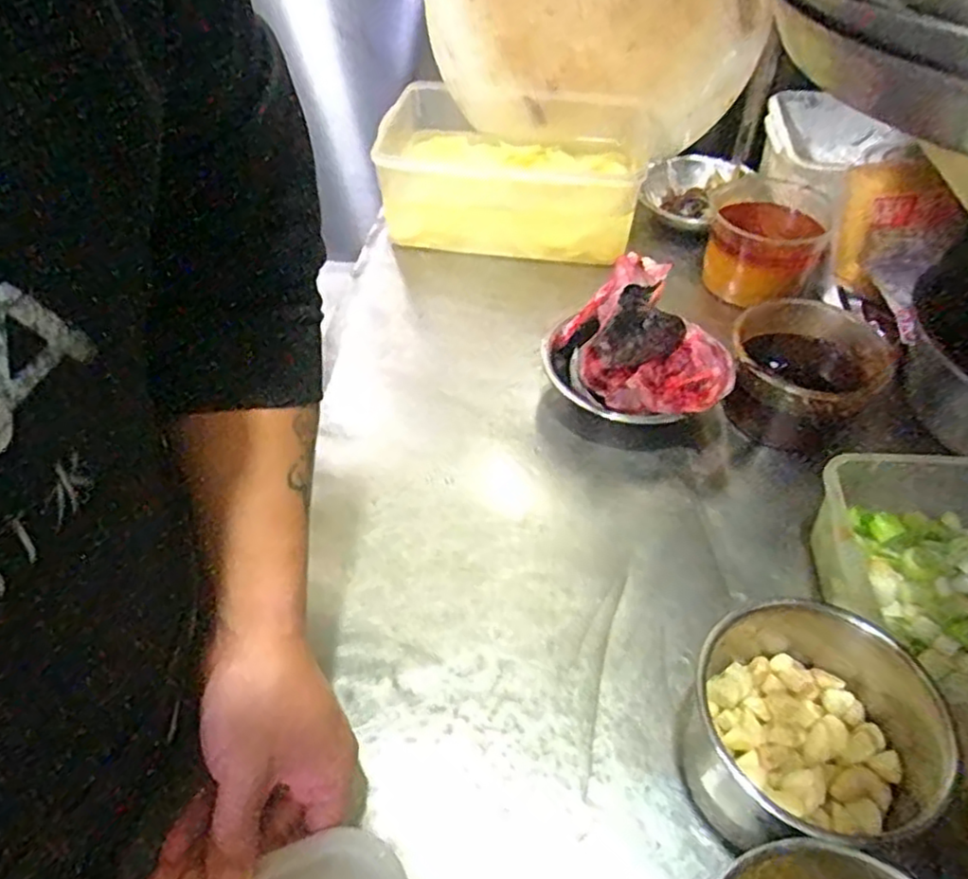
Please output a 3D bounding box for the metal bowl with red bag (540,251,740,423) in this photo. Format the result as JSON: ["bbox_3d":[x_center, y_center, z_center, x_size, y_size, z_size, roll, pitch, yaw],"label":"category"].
[{"bbox_3d":[0.140,-0.085,0.647,0.156,0.125,0.139,2,46,3],"label":"metal bowl with red bag"}]

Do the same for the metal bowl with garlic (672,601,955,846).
[{"bbox_3d":[0.185,0.180,0.417,0.134,0.099,0.140,-1,46,1],"label":"metal bowl with garlic"}]

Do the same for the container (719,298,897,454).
[{"bbox_3d":[0.299,-0.063,0.670,0.139,0.094,0.164,25,52,23],"label":"container"}]

